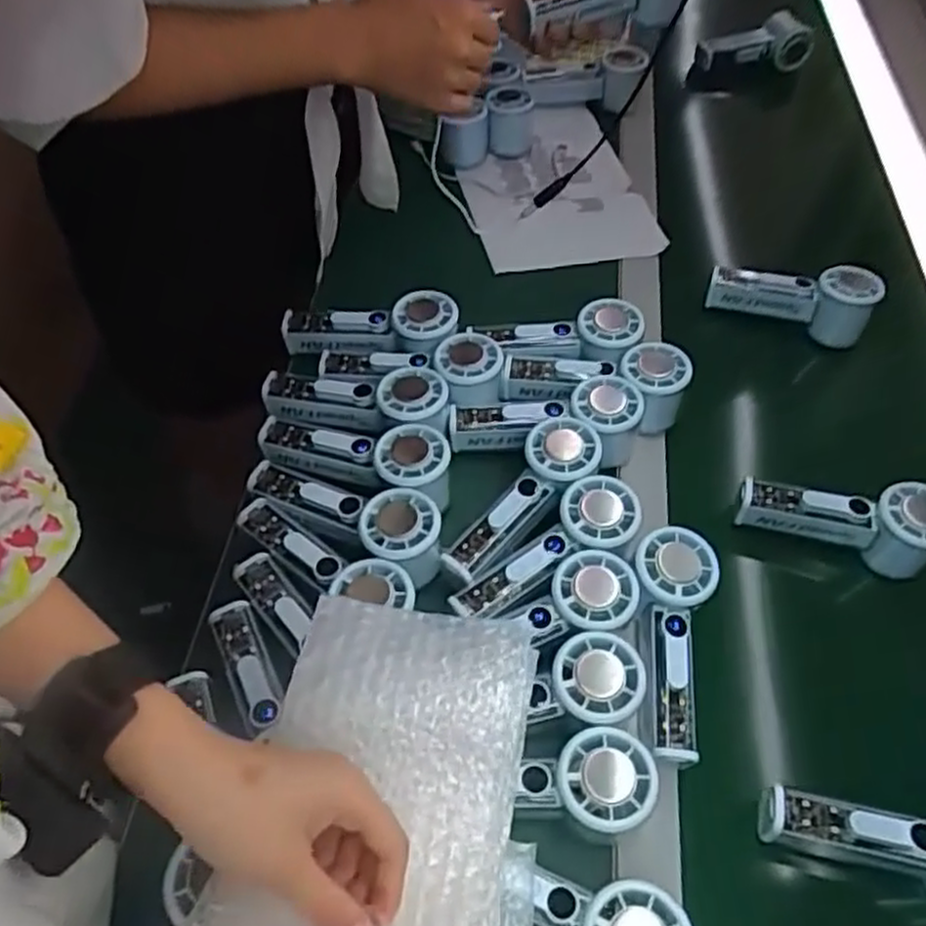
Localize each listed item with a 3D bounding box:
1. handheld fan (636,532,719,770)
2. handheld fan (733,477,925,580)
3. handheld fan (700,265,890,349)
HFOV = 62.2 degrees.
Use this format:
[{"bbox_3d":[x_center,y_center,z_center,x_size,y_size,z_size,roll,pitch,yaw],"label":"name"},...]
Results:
[{"bbox_3d":[0.140,0.117,0.510,0.052,0.041,0.146,8,54,2],"label":"handheld fan"},{"bbox_3d":[0.292,0.039,0.598,0.147,0.065,0.044,17,55,8],"label":"handheld fan"},{"bbox_3d":[0.311,-0.164,0.736,0.152,0.066,0.044,12,54,5],"label":"handheld fan"}]

